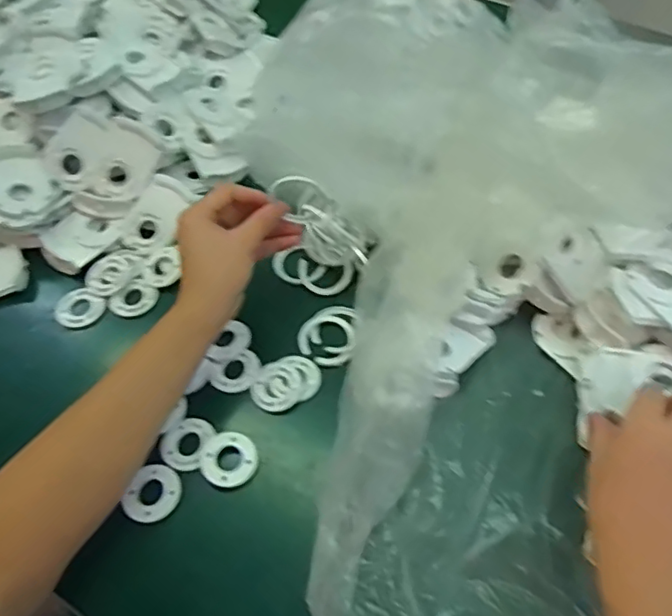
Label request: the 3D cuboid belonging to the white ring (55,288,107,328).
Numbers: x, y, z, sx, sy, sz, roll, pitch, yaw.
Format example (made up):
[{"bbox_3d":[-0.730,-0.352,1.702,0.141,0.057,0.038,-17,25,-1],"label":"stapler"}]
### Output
[{"bbox_3d":[-0.249,0.002,0.570,0.044,0.008,0.042,-1,57,1],"label":"white ring"}]

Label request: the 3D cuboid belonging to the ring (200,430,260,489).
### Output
[{"bbox_3d":[-0.087,0.124,0.479,0.044,0.009,0.045,-1,57,1],"label":"ring"}]

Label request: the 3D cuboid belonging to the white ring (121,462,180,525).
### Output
[{"bbox_3d":[-0.145,0.147,0.461,0.039,0.010,0.044,32,64,20],"label":"white ring"}]

